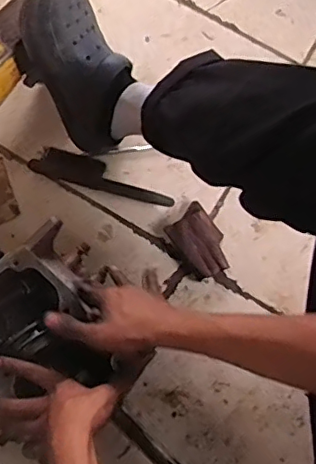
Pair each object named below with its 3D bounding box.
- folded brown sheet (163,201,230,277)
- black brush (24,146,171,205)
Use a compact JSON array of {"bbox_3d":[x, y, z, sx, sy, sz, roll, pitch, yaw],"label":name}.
[{"bbox_3d":[0.069,0.015,0.875,0.073,0.025,0.107,-40,81,-10],"label":"folded brown sheet"},{"bbox_3d":[-0.089,-0.088,0.895,0.232,0.029,0.045,18,77,3],"label":"black brush"}]

